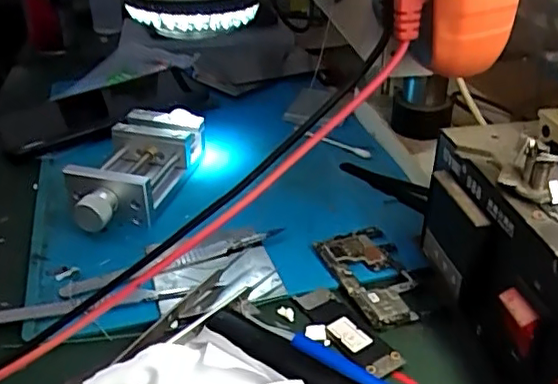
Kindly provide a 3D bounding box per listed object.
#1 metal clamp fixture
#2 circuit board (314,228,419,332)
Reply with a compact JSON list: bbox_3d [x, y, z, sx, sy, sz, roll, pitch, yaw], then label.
[{"bbox_3d":[-0.098,-0.016,0.408,0.060,0.036,0.127,7,31,13],"label":"metal clamp fixture"},{"bbox_3d":[0.054,0.045,0.332,0.043,0.006,0.071,-13,33,-19],"label":"circuit board"}]

